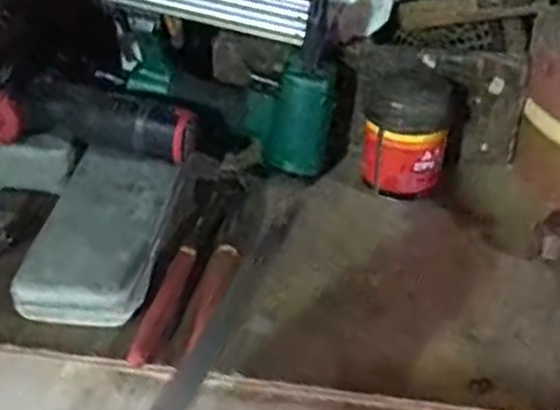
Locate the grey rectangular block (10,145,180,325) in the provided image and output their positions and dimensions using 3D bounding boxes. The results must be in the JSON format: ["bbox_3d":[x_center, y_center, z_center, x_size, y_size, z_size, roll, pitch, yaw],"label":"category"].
[{"bbox_3d":[-0.137,0.021,0.587,0.090,0.044,0.168,4,35,5],"label":"grey rectangular block"}]

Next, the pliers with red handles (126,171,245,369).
[{"bbox_3d":[-0.058,0.038,0.584,0.049,0.015,0.230,5,35,6],"label":"pliers with red handles"}]

